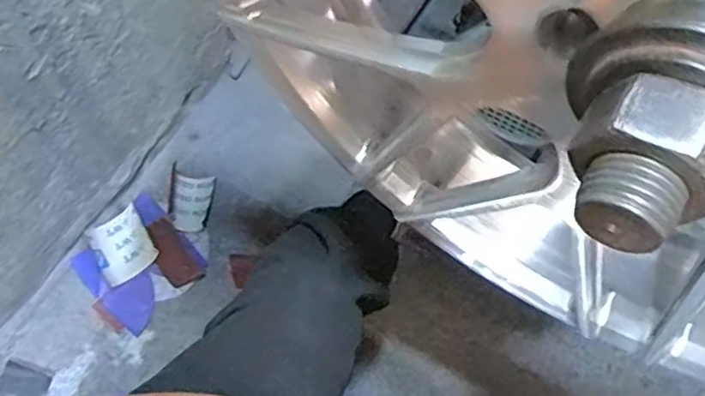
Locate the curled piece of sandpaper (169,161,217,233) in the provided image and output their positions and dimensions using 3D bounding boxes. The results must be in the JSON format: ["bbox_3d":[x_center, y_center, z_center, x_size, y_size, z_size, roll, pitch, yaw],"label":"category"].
[{"bbox_3d":[-0.241,0.005,0.969,0.061,0.027,0.094,3,66,-2],"label":"curled piece of sandpaper"}]

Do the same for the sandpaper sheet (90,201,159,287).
[{"bbox_3d":[-0.328,0.067,0.933,0.079,0.023,0.097,-30,71,-15],"label":"sandpaper sheet"}]

